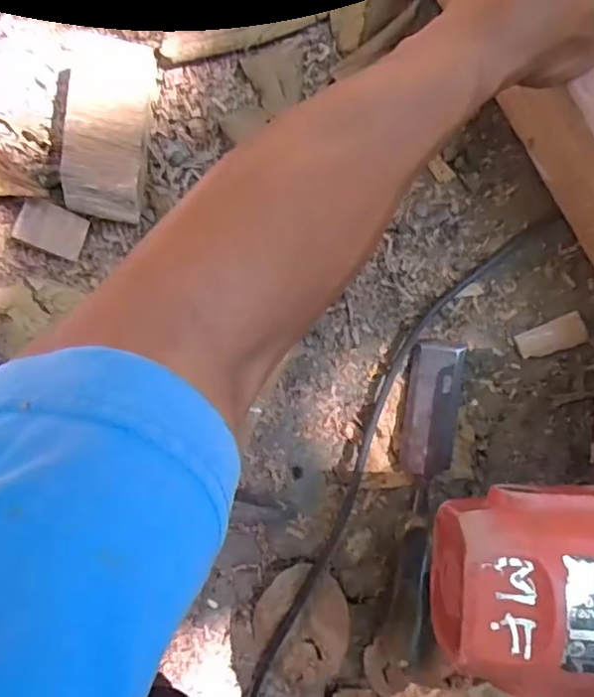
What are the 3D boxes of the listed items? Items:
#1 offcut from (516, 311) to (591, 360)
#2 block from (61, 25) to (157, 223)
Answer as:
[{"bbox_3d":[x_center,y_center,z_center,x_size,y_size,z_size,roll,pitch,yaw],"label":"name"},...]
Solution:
[{"bbox_3d":[0.192,-0.008,0.416,0.050,0.006,0.024,-21,95,3],"label":"offcut"},{"bbox_3d":[-0.126,-0.151,0.381,0.053,0.033,0.119,8,96,-1],"label":"block"}]

